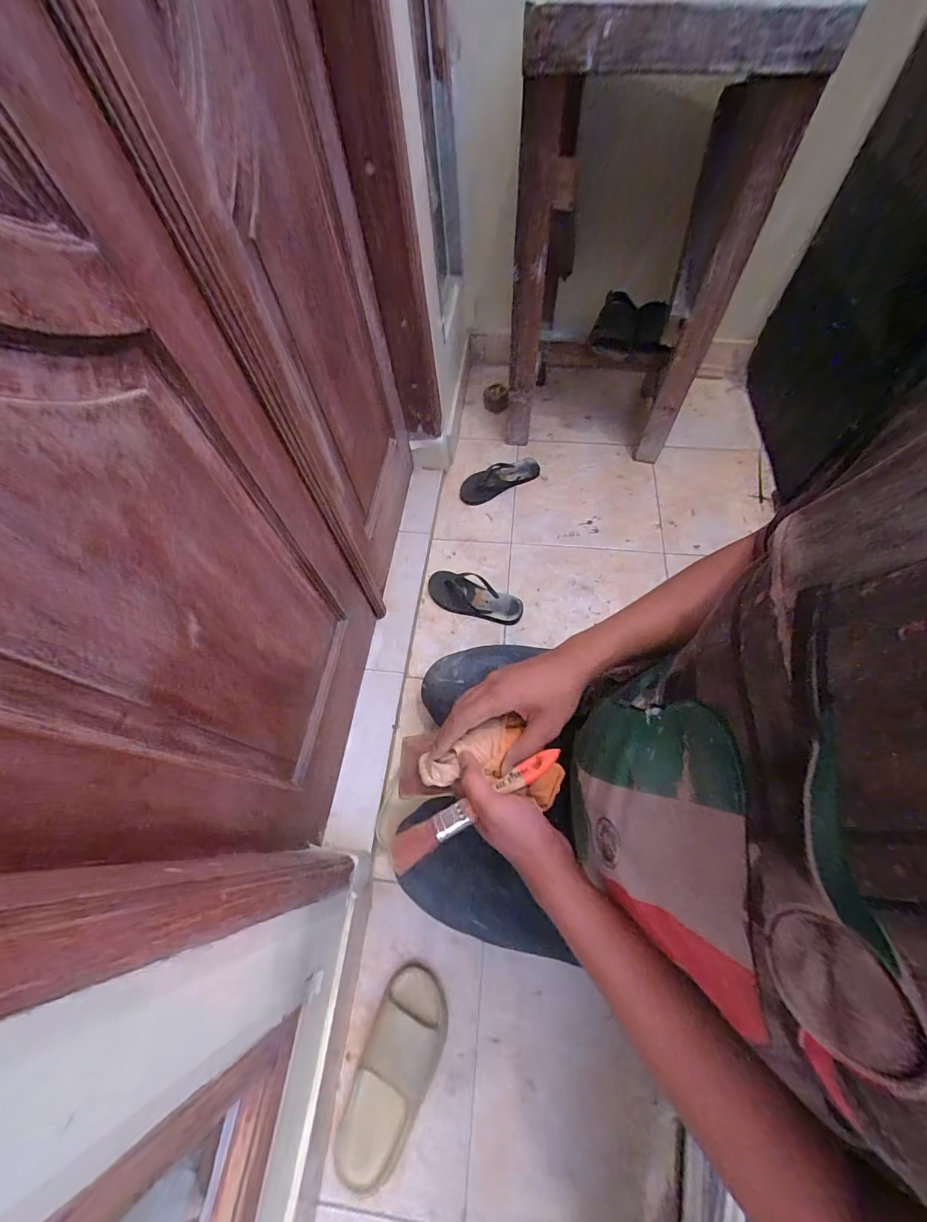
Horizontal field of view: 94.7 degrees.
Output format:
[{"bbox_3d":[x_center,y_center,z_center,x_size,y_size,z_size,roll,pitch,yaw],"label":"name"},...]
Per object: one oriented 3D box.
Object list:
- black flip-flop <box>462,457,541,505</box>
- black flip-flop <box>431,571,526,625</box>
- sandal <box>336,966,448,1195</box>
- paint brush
[{"bbox_3d":[0.104,-0.383,1.241,0.255,0.033,0.088,-27,64,-11],"label":"black flip-flop"},{"bbox_3d":[0.031,-0.038,1.059,0.231,0.033,0.106,12,63,9],"label":"black flip-flop"},{"bbox_3d":[-0.111,0.698,0.640,0.111,0.077,0.255,20,65,13],"label":"sandal"},{"bbox_3d":[0.014,0.176,0.393,0.174,0.015,0.026,-28,64,-11],"label":"paint brush"}]

